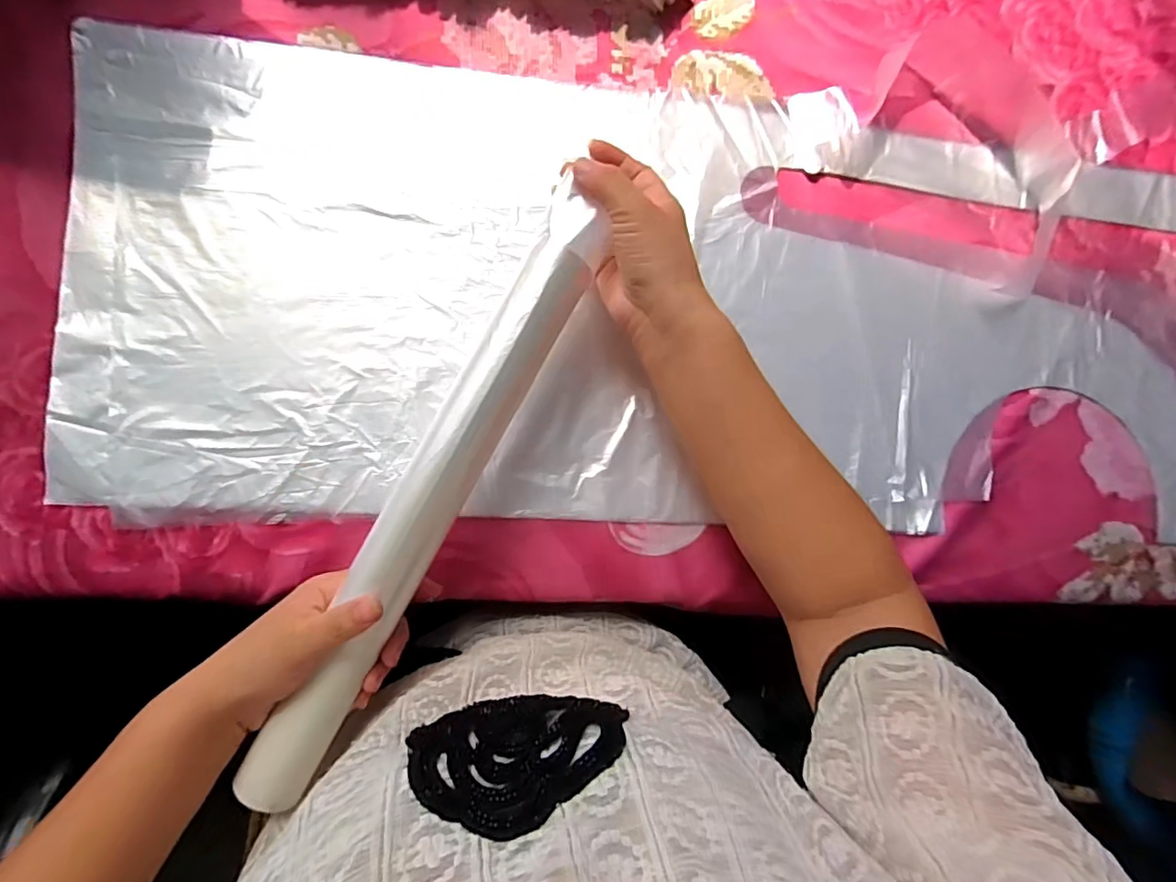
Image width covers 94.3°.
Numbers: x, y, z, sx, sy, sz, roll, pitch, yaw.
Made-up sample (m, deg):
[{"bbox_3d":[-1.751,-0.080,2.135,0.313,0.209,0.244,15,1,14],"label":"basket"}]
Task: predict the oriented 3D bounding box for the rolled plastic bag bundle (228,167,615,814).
[{"bbox_3d":[-0.091,0.030,0.328,0.040,0.038,0.384,28,88,-5],"label":"rolled plastic bag bundle"}]

